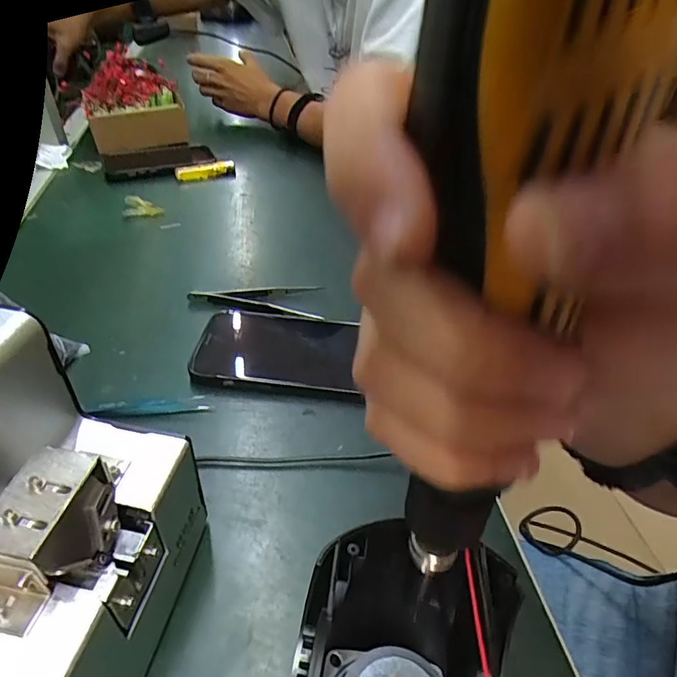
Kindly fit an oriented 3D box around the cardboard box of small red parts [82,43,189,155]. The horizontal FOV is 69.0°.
[{"bbox_3d":[-0.311,-0.369,0.763,0.136,0.095,0.178,-9,42,-14],"label":"cardboard box of small red parts"}]

